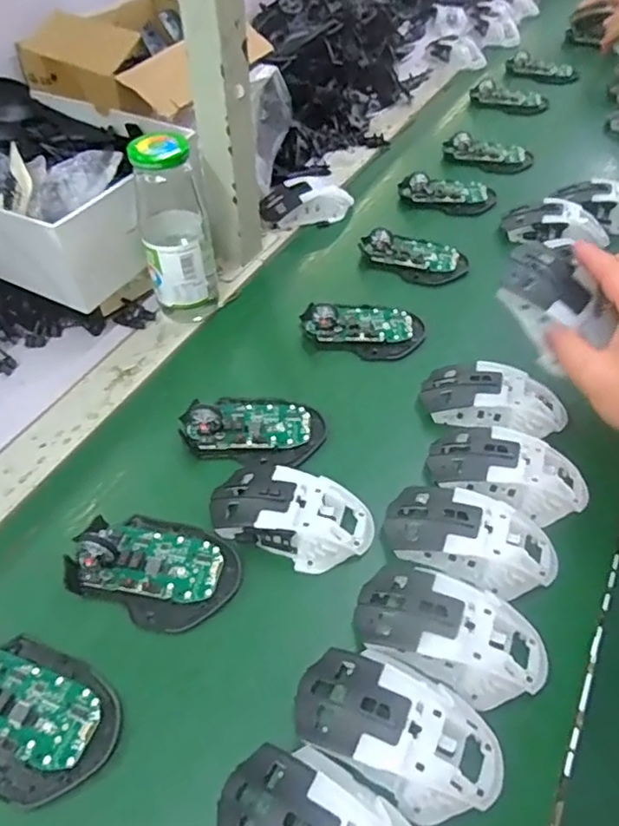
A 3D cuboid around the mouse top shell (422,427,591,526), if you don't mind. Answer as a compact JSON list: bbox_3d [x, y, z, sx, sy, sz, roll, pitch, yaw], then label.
[{"bbox_3d":[0.150,0.041,0.450,0.114,0.032,0.057,19,50,14],"label":"mouse top shell"}]

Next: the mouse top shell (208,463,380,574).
[{"bbox_3d":[-0.014,0.070,0.426,0.115,0.034,0.062,17,50,13],"label":"mouse top shell"}]

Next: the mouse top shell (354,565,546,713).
[{"bbox_3d":[0.089,0.130,0.370,0.112,0.034,0.076,29,53,22],"label":"mouse top shell"}]

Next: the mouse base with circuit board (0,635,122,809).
[{"bbox_3d":[-0.173,0.174,0.352,0.115,0.024,0.074,24,52,19],"label":"mouse base with circuit board"}]

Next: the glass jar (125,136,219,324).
[{"bbox_3d":[-0.120,-0.161,0.546,0.067,0.168,0.059,-9,49,-10],"label":"glass jar"}]

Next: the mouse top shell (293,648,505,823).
[{"bbox_3d":[0.049,0.174,0.332,0.115,0.034,0.063,25,52,19],"label":"mouse top shell"}]

